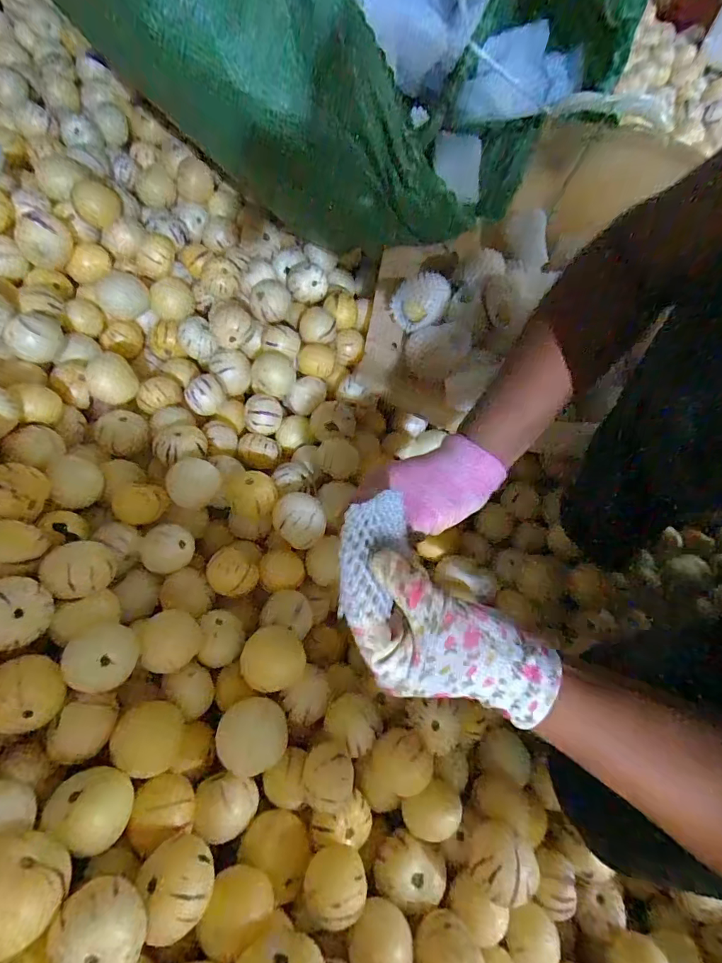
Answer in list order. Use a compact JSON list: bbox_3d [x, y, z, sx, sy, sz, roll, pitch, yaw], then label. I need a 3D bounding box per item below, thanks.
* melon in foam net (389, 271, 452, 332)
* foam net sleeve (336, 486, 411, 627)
[{"bbox_3d":[0.074,-0.219,0.567,0.065,0.050,0.065,18,66,6],"label":"melon in foam net"},{"bbox_3d":[0.007,0.043,0.292,0.041,0.023,0.083,14,65,4],"label":"foam net sleeve"}]

